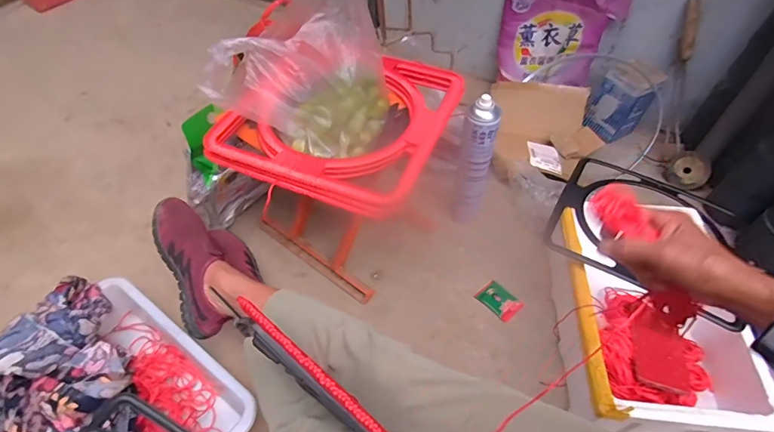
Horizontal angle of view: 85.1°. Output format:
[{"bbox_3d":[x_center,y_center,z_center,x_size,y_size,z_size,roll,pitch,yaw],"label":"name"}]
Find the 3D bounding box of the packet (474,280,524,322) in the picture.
[{"bbox_3d":[0.226,0.170,0.850,0.055,0.012,0.080,-35,59,-25],"label":"packet"}]

